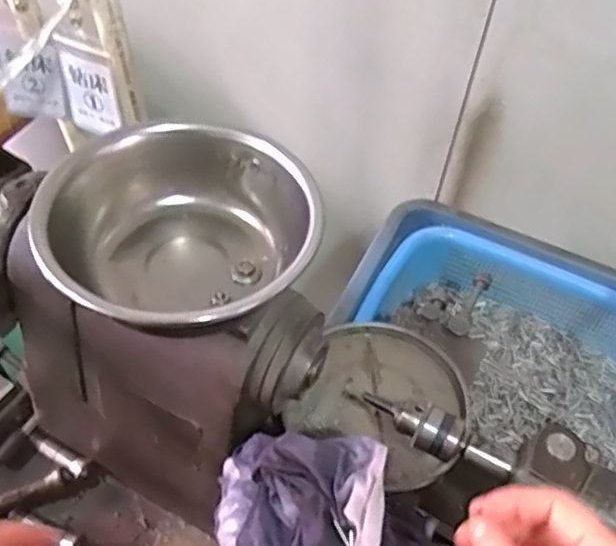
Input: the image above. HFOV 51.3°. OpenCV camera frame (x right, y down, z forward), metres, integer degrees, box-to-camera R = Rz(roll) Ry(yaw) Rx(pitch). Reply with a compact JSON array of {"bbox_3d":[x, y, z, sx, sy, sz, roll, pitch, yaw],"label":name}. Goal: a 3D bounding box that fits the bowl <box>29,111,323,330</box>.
[{"bbox_3d":[-0.084,-0.020,0.436,0.176,0.074,0.165,2,50,-3],"label":"bowl"}]

